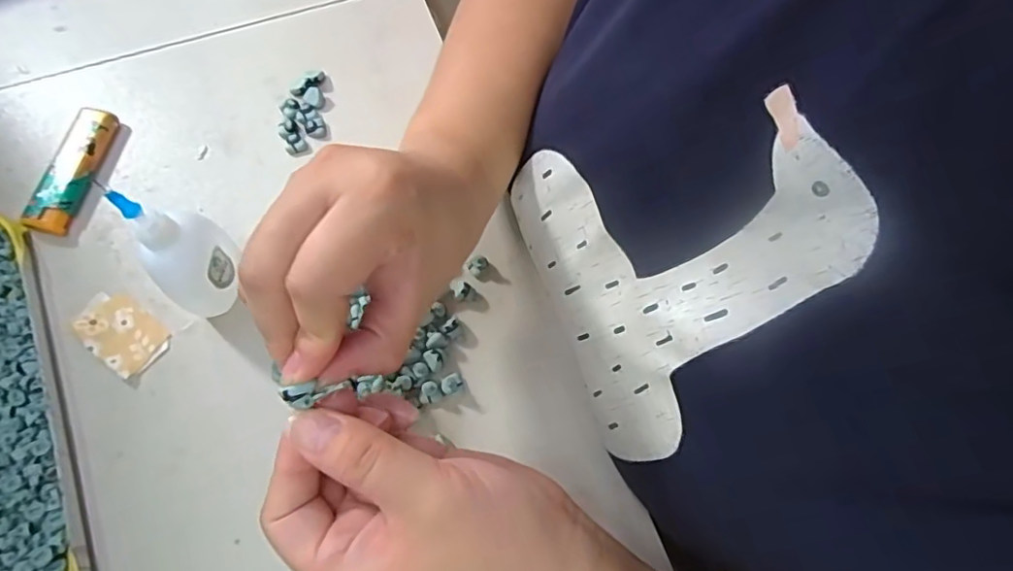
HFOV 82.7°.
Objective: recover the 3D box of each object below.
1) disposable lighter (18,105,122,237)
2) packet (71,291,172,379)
[{"bbox_3d":[-0.251,-0.067,0.333,0.025,0.010,0.078,10,70,1],"label":"disposable lighter"},{"bbox_3d":[-0.207,0.024,0.307,0.051,0.006,0.032,36,73,10],"label":"packet"}]

